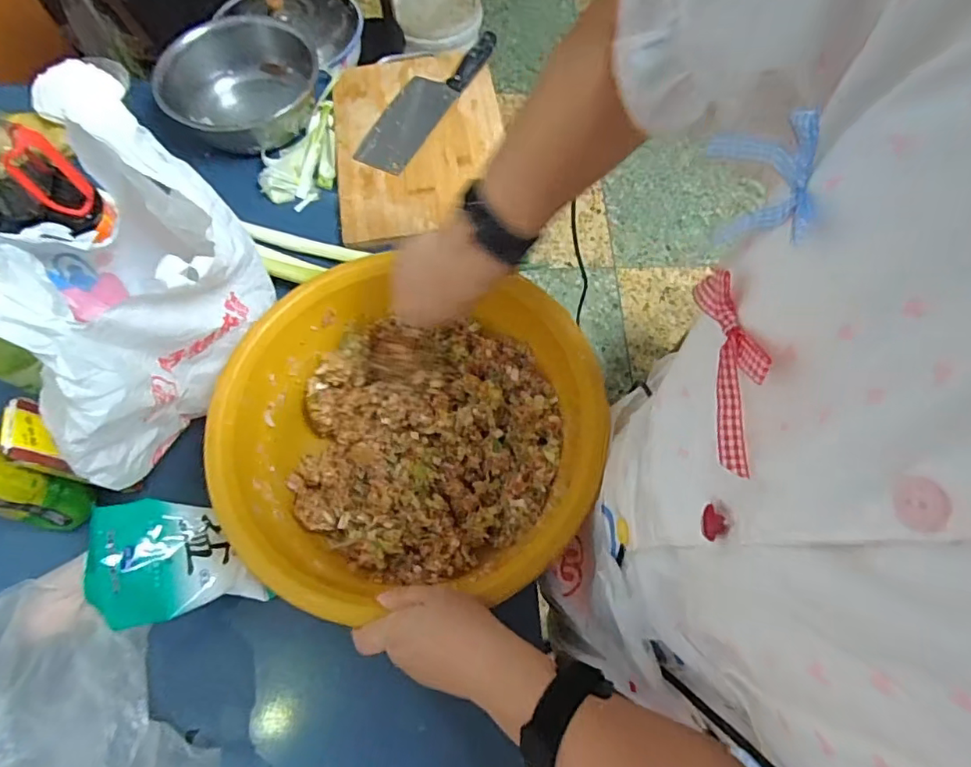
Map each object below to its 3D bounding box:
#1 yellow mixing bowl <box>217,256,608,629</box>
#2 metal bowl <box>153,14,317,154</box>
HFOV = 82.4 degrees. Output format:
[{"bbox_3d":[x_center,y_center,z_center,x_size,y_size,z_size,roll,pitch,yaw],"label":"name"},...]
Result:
[{"bbox_3d":[-0.073,0.054,0.535,0.336,0.119,0.315,1,67,-2],"label":"yellow mixing bowl"},{"bbox_3d":[-0.349,-0.424,0.805,0.207,0.096,0.207,0,65,0],"label":"metal bowl"}]

